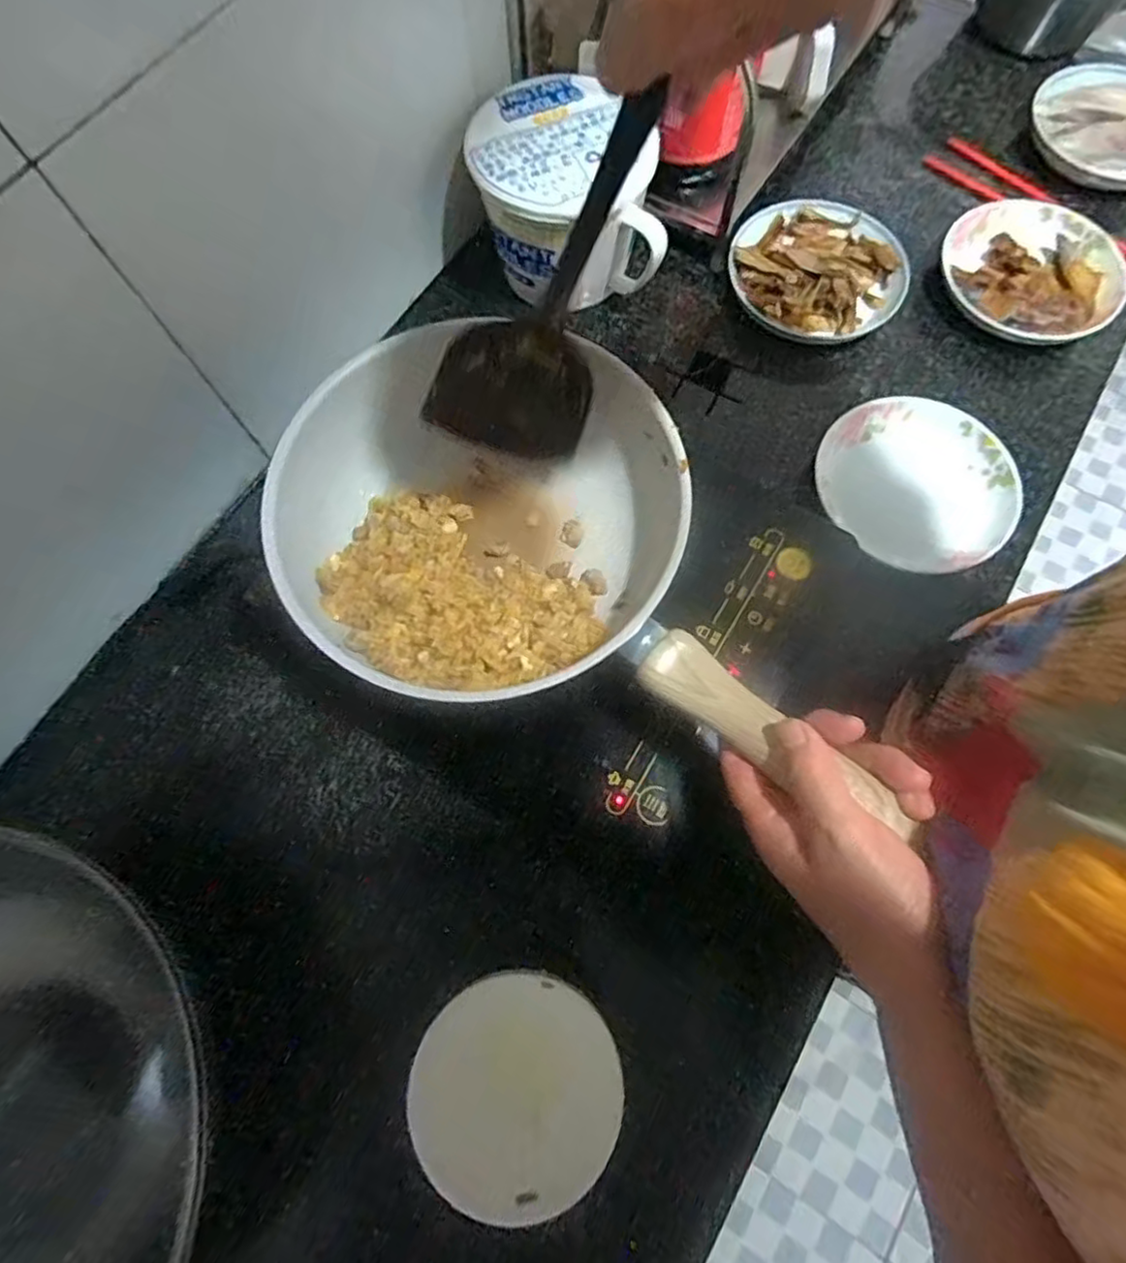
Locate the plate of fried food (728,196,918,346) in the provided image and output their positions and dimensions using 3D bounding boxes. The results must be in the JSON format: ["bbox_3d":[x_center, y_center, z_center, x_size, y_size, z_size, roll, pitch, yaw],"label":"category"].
[{"bbox_3d":[0.228,-0.325,0.571,0.151,0.045,0.142,-1,72,2],"label":"plate of fried food"}]

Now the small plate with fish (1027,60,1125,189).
[{"bbox_3d":[0.537,-0.492,0.619,0.132,0.038,0.142,-1,72,2],"label":"small plate with fish"}]

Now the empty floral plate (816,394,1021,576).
[{"bbox_3d":[0.282,-0.116,0.511,0.140,0.026,0.150,-1,72,2],"label":"empty floral plate"}]

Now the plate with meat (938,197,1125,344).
[{"bbox_3d":[0.421,-0.318,0.572,0.151,0.026,0.152,-1,72,2],"label":"plate with meat"}]

